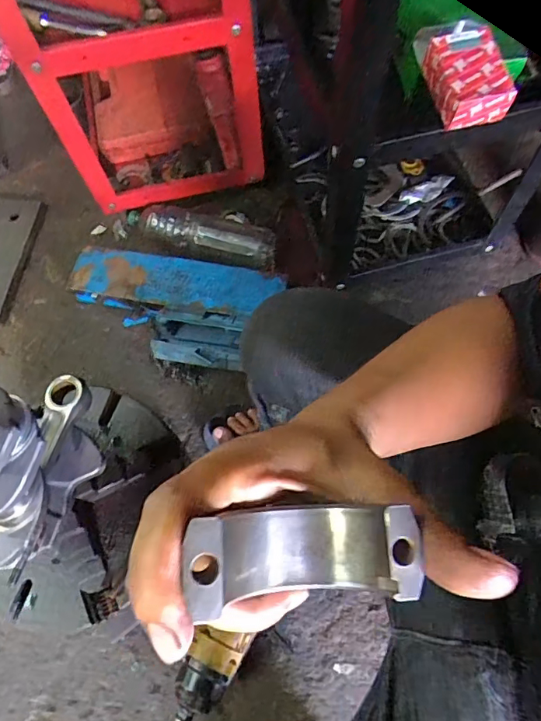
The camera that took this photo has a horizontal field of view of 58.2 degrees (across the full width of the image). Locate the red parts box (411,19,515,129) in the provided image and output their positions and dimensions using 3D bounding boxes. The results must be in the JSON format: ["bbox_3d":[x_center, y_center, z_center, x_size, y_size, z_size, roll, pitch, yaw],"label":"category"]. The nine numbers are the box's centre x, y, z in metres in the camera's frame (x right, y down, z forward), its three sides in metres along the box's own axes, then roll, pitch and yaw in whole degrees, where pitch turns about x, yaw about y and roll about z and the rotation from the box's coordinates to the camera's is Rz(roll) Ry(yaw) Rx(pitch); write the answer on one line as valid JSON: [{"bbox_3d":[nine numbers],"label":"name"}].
[{"bbox_3d":[0.243,-0.373,0.625,0.094,0.043,0.154,-8,68,-2],"label":"red parts box"}]

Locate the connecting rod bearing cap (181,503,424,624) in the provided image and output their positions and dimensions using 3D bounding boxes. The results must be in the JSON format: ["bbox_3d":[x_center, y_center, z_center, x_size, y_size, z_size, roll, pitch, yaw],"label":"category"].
[{"bbox_3d":[0.009,0.064,0.166,0.074,0.035,0.033,5,72,-22],"label":"connecting rod bearing cap"}]

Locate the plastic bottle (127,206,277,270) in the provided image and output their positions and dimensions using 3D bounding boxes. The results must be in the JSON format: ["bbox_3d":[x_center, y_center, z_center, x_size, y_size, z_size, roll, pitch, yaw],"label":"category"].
[{"bbox_3d":[-0.140,-0.259,0.969,0.312,0.067,0.076,19,69,9],"label":"plastic bottle"}]

